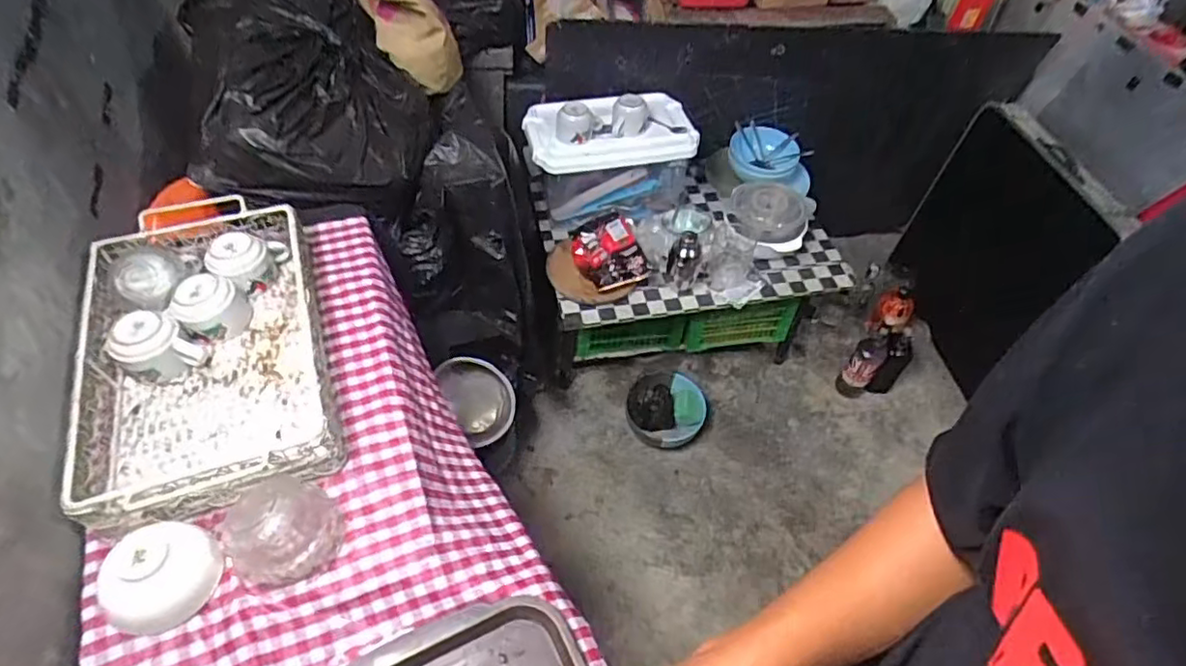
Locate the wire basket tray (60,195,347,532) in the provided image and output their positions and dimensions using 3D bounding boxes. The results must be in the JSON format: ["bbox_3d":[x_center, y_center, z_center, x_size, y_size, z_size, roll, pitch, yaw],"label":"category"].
[{"bbox_3d":[-0.491,0.020,0.798,0.261,0.083,0.431,-16,53,-16],"label":"wire basket tray"}]

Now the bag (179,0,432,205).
[{"bbox_3d":[-0.478,-0.428,1.056,0.355,0.232,0.399,-10,52,-12],"label":"bag"}]

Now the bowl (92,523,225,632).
[{"bbox_3d":[-0.448,0.246,0.646,0.103,0.064,0.106,2,51,-2],"label":"bowl"}]

